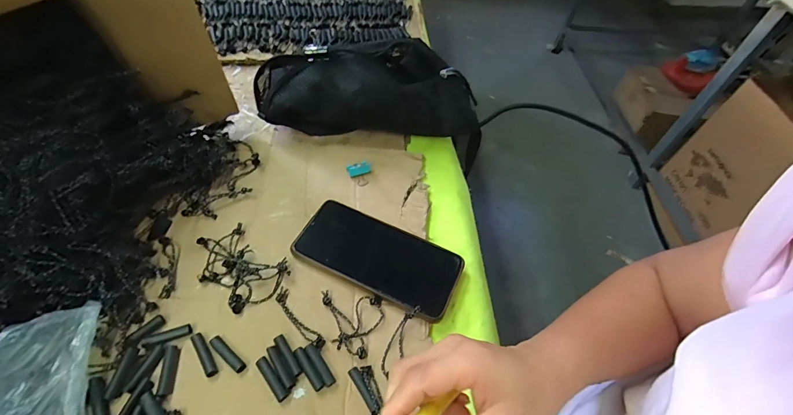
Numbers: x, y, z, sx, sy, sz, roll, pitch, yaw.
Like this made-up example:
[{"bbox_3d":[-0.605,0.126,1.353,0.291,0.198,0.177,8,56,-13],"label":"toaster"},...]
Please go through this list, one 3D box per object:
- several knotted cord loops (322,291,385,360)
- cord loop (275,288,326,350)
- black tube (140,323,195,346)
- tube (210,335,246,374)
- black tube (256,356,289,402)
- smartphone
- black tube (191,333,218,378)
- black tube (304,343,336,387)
[{"bbox_3d":[-0.041,0.105,0.325,0.056,0.010,0.055,3,53,-1],"label":"several knotted cord loops"},{"bbox_3d":[-0.087,0.099,0.323,0.014,0.007,0.066,-35,63,-26],"label":"cord loop"},{"bbox_3d":[-0.192,0.108,0.304,0.037,0.006,0.009,-16,56,-15],"label":"black tube"},{"bbox_3d":[-0.140,0.121,0.299,0.038,0.006,0.009,36,59,21],"label":"tube"},{"bbox_3d":[-0.100,0.138,0.292,0.010,0.006,0.038,-34,62,-25],"label":"black tube"},{"bbox_3d":[-0.017,0.048,0.364,0.159,0.014,0.075,23,55,13],"label":"smartphone"},{"bbox_3d":[-0.158,0.121,0.298,0.010,0.006,0.038,-30,61,-23],"label":"black tube"},{"bbox_3d":[-0.064,0.131,0.302,0.009,0.007,0.037,-31,61,-24],"label":"black tube"}]

